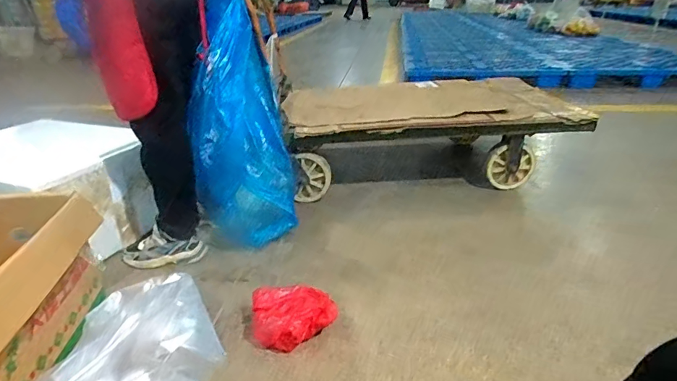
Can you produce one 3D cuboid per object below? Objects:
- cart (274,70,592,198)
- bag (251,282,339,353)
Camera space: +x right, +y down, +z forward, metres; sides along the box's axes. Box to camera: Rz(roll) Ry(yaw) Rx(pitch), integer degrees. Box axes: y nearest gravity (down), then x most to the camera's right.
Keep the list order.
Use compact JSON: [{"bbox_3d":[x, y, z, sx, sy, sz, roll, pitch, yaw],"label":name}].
[{"bbox_3d":[0.371,-0.254,1.822,1.139,0.276,0.614,-4,25,-3],"label":"cart"},{"bbox_3d":[-0.103,0.294,0.987,0.198,0.097,0.136,0,24,2],"label":"bag"}]

